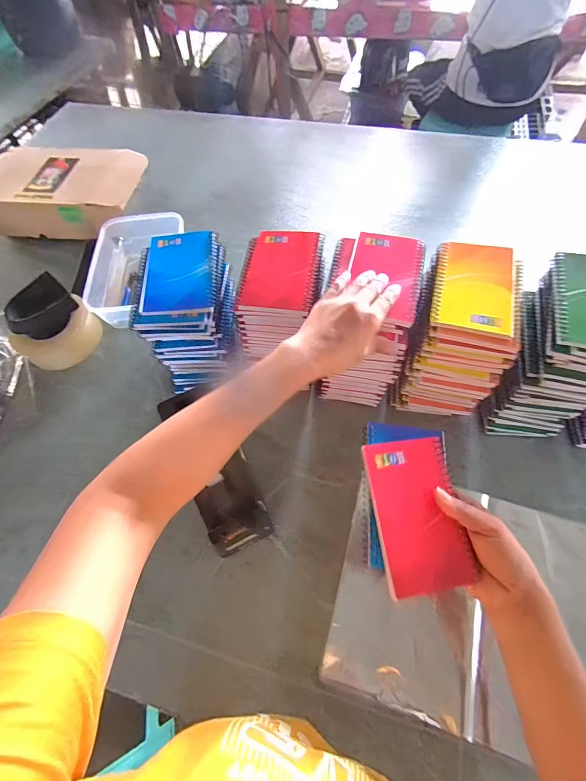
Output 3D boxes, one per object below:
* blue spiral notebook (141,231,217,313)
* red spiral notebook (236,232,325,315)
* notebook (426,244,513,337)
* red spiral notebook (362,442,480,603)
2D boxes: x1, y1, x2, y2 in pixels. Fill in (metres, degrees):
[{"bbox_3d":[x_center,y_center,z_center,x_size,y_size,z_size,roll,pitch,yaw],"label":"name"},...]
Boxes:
[{"bbox_3d":[-0.137,-0.146,0.422,0.083,0.014,0.127,-6,63,0],"label":"blue spiral notebook"},{"bbox_3d":[-0.012,-0.148,0.425,0.085,0.012,0.129,7,64,7],"label":"red spiral notebook"},{"bbox_3d":[0.200,-0.117,0.379,0.080,0.009,0.126,14,65,10],"label":"notebook"},{"bbox_3d":[0.114,0.110,0.311,0.081,0.007,0.127,-5,70,-8],"label":"red spiral notebook"}]

